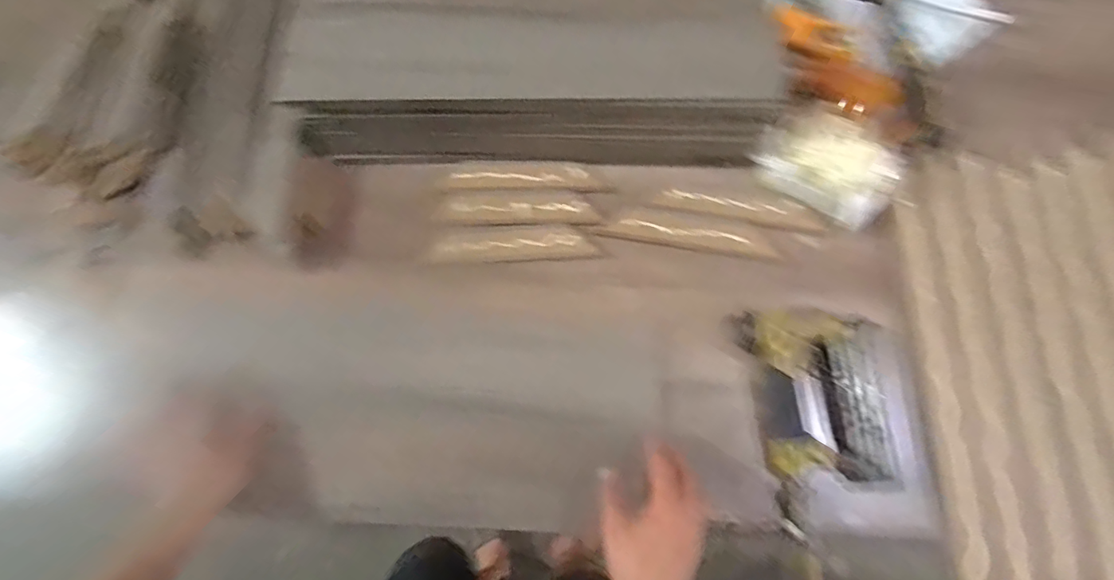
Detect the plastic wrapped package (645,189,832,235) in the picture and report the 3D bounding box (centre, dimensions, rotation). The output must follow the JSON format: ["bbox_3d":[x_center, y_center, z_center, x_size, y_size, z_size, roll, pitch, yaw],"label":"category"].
[{"bbox_3d":[0.224,-0.101,0.601,0.211,0.014,0.032,11,74,4],"label":"plastic wrapped package"}]

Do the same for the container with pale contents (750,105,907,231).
[{"bbox_3d":[0.331,-0.157,0.591,0.166,0.056,0.110,29,77,9],"label":"container with pale contents"}]

